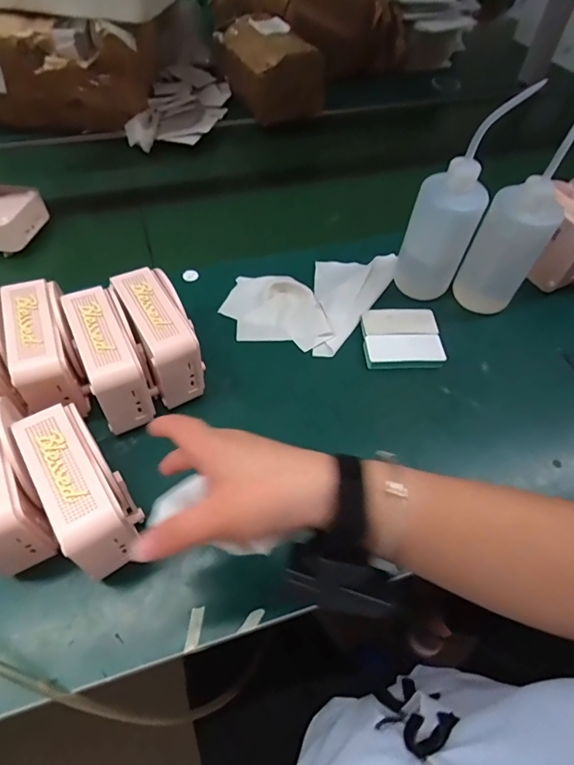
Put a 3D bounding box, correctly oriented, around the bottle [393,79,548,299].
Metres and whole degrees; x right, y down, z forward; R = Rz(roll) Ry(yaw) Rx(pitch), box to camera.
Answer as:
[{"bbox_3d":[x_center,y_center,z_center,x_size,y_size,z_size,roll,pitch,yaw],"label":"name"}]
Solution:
[{"bbox_3d":[0.192,-0.207,0.538,0.079,0.215,0.080,25,59,14],"label":"bottle"}]

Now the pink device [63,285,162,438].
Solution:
[{"bbox_3d":[-0.173,-0.028,0.457,0.054,0.077,0.125,-21,59,-15],"label":"pink device"}]

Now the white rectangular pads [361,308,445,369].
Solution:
[{"bbox_3d":[0.140,-0.054,0.557,0.093,0.014,0.086,-1,54,-4],"label":"white rectangular pads"}]

